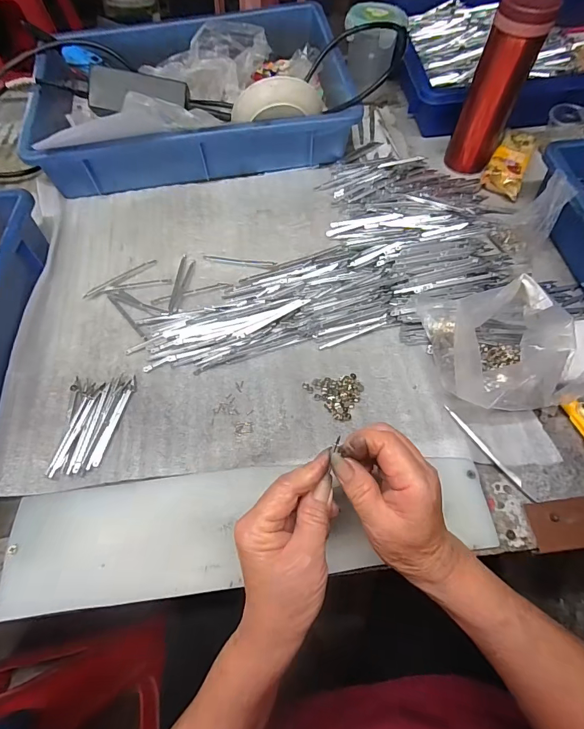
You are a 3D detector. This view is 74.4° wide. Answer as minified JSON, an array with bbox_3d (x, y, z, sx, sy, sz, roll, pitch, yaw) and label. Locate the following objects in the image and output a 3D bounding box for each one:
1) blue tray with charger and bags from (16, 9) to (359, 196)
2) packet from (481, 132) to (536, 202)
[{"bbox_3d":[-0.144,-0.393,0.561,0.425,0.101,0.261,-11,63,-5],"label":"blue tray with charger and bags"},{"bbox_3d":[0.305,-0.286,0.540,0.049,0.025,0.114,23,65,12],"label":"packet"}]

